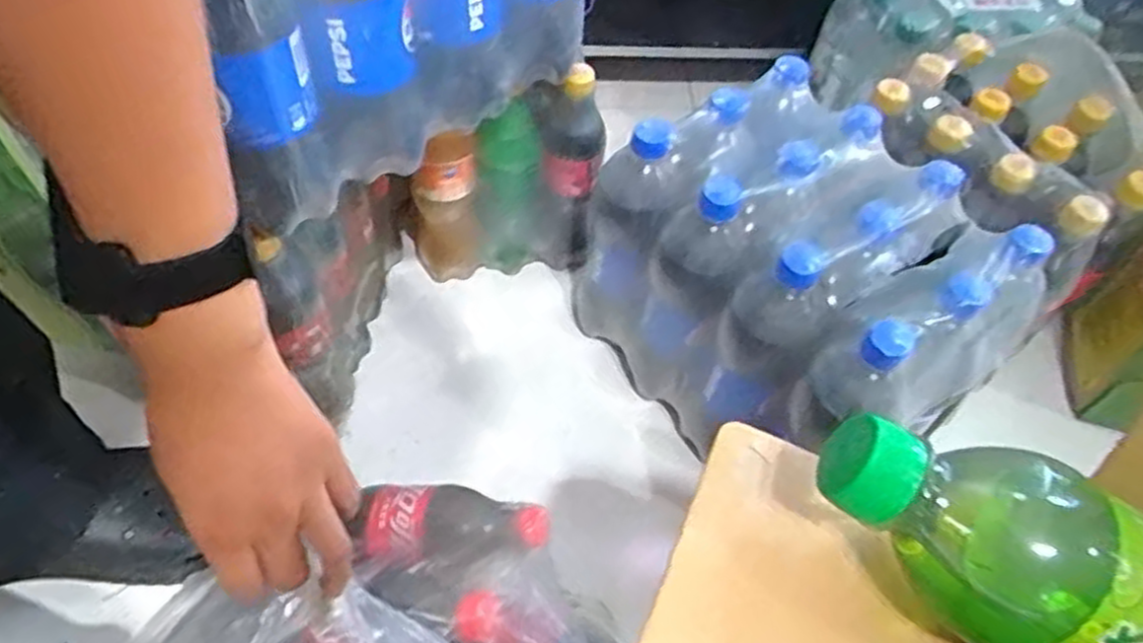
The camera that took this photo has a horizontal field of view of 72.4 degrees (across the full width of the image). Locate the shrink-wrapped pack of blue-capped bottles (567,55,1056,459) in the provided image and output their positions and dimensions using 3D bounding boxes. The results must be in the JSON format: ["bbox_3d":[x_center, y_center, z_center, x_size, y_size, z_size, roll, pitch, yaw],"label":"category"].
[{"bbox_3d":[0.202,-0.025,0.700,0.251,0.262,0.310,-29,61,-24],"label":"shrink-wrapped pack of blue-capped bottles"}]

